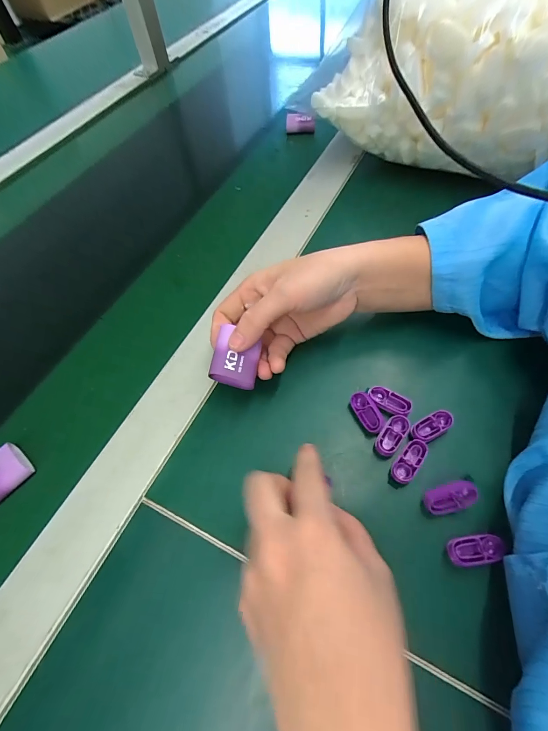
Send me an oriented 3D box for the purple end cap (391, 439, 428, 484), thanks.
[{"bbox_3d":[0.098,0.070,0.246,0.014,0.011,0.035,37,68,22],"label":"purple end cap"}]

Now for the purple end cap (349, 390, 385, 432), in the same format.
[{"bbox_3d":[0.073,0.037,0.264,0.016,0.013,0.034,-21,60,-9],"label":"purple end cap"}]

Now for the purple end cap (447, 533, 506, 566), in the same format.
[{"bbox_3d":[0.128,0.118,0.216,0.034,0.011,0.016,-7,59,-1],"label":"purple end cap"}]

